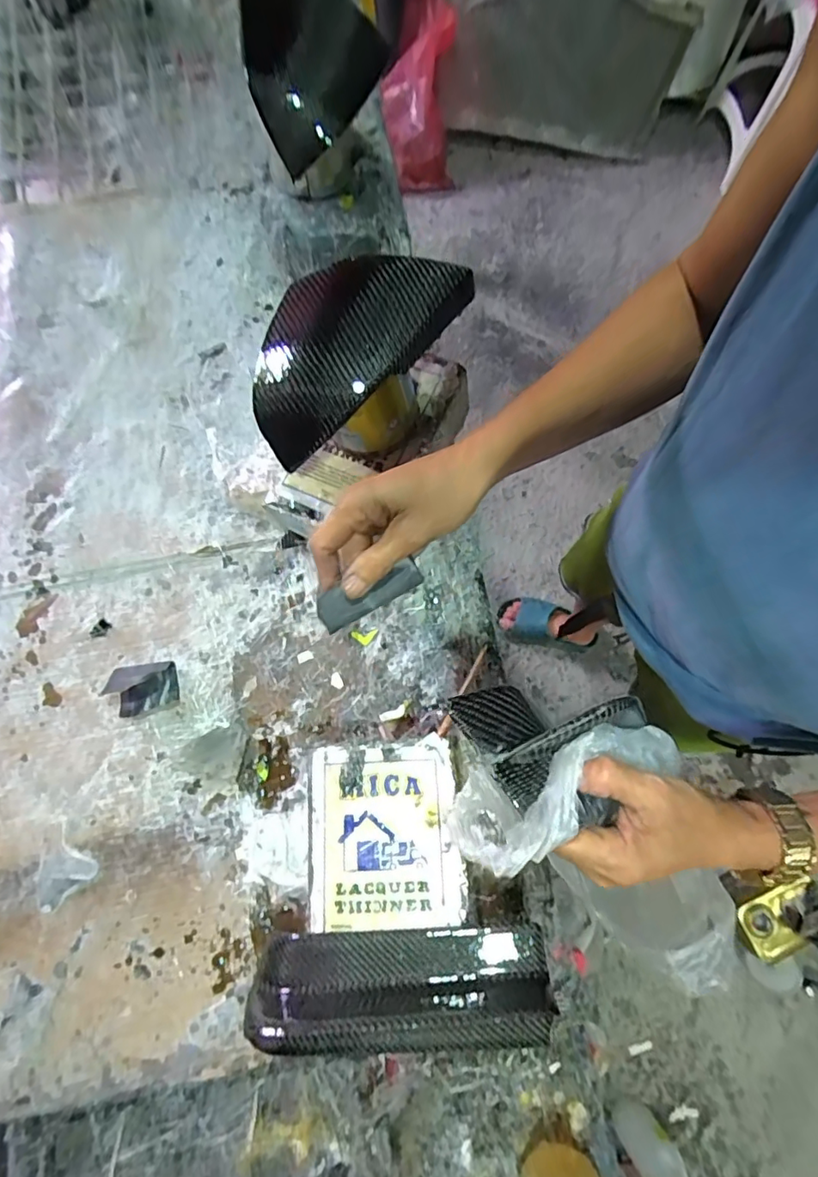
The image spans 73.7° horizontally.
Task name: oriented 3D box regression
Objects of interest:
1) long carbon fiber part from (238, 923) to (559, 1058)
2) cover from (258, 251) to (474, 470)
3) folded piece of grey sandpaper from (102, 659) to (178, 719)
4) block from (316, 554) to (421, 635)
[{"bbox_3d":[-0.011,0.343,0.472,0.263,0.083,0.073,-2,75,1],"label":"long carbon fiber part"},{"bbox_3d":[-0.063,-0.240,0.530,0.233,0.066,0.143,-44,78,-10],"label":"cover"},{"bbox_3d":[-0.325,0.120,0.666,0.077,0.031,0.060,-12,75,-2],"label":"folded piece of grey sandpaper"},{"bbox_3d":[-0.027,0.004,0.369,0.073,0.008,0.024,-25,75,1],"label":"block"}]

